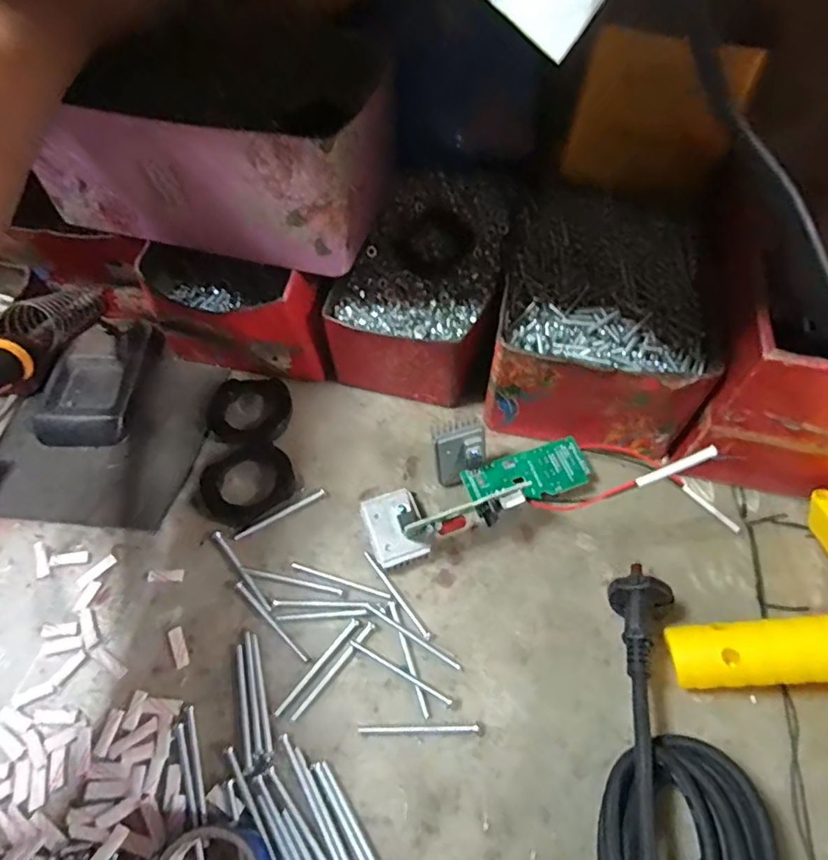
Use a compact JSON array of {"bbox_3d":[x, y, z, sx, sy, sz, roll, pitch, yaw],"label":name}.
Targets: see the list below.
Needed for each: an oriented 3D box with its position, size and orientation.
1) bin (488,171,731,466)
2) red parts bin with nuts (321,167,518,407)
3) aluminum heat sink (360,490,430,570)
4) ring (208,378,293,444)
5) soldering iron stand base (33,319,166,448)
[{"bbox_3d":[0.129,-0.080,0.377,0.122,0.084,0.170,11,58,8],"label":"bin"},{"bbox_3d":[0.008,-0.111,0.408,0.114,0.070,0.176,10,58,8],"label":"red parts bin with nuts"},{"bbox_3d":[-0.011,0.062,0.329,0.033,0.016,0.044,-18,59,-10],"label":"aluminum heat sink"},{"bbox_3d":[-0.116,-0.015,0.382,0.057,0.011,0.051,0,58,1],"label":"ring"},{"bbox_3d":[-0.230,-0.035,0.393,0.059,0.018,0.105,3,58,3],"label":"soldering iron stand base"}]

